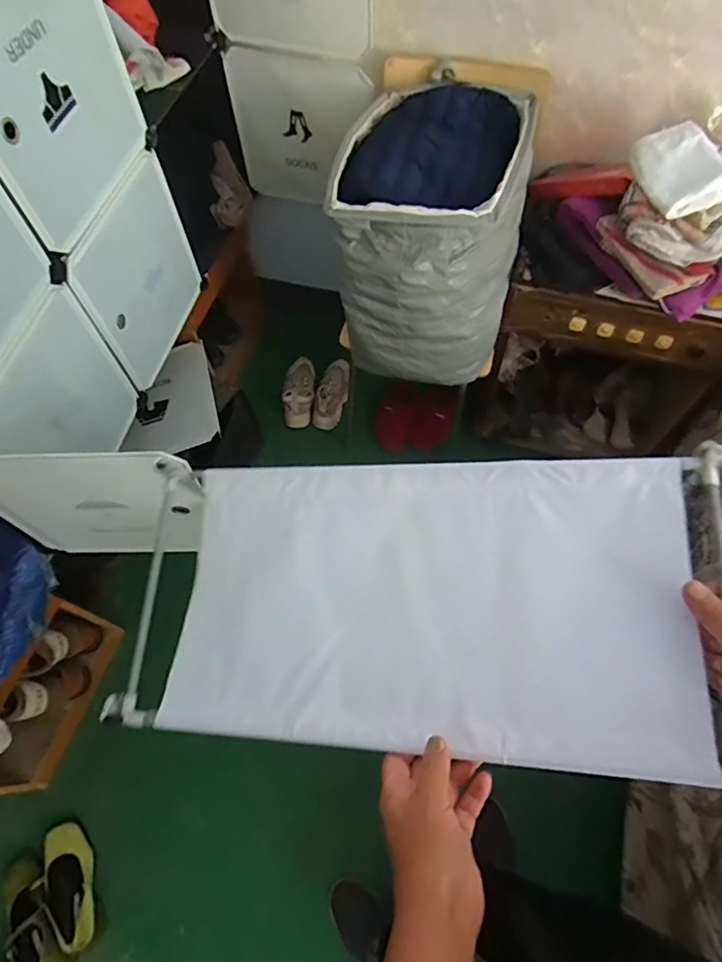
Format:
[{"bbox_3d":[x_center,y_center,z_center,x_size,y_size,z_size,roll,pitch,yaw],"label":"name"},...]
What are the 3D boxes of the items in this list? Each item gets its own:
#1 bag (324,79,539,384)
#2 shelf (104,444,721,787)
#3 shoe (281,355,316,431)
[{"bbox_3d":[0.155,-0.551,1.187,0.359,0.408,0.493,8,64,6],"label":"bag"},{"bbox_3d":[0.043,0.116,0.541,0.582,0.028,0.278,0,71,14],"label":"shelf"},{"bbox_3d":[-0.203,-0.308,1.740,0.107,0.067,0.282,-3,63,1],"label":"shoe"}]

